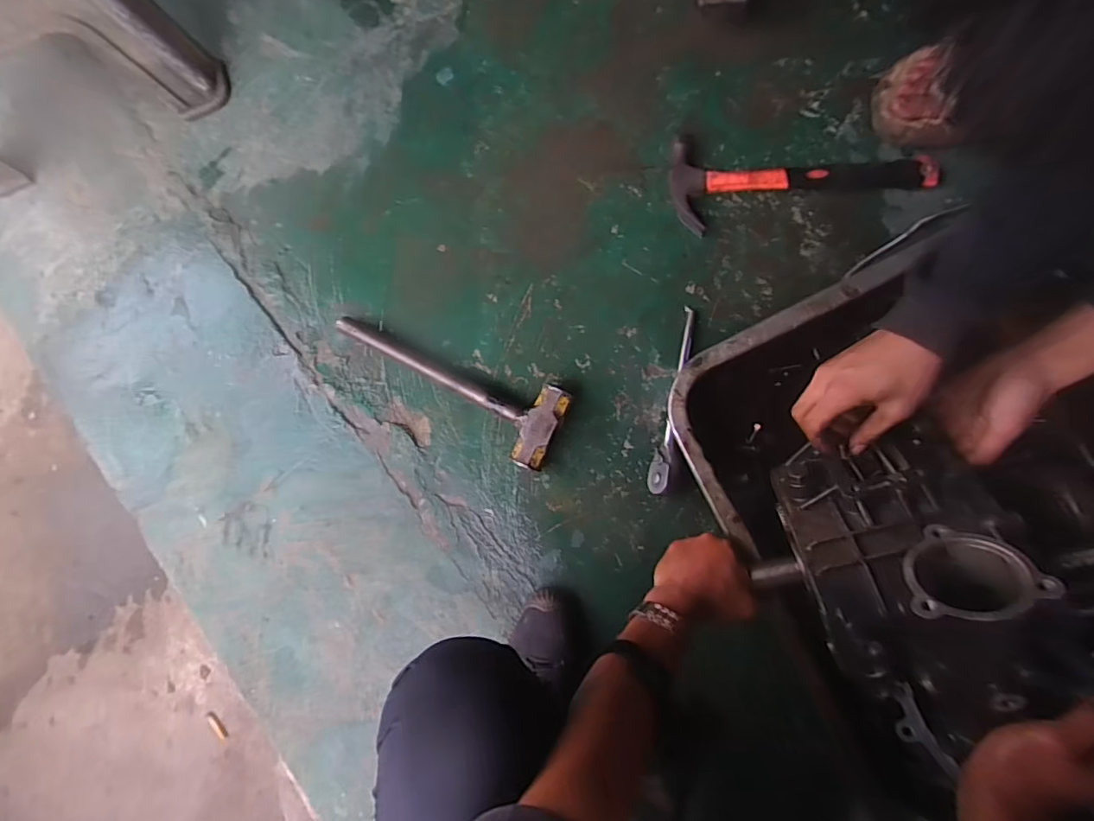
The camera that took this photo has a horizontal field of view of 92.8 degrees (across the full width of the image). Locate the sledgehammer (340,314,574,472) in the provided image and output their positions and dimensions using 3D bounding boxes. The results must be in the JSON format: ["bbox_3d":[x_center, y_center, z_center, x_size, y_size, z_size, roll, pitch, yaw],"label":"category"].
[{"bbox_3d":[-0.143,-0.045,0.728,0.353,0.047,0.108,27,90,8],"label":"sledgehammer"}]

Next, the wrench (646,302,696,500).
[{"bbox_3d":[0.164,-0.016,0.687,0.024,0.037,0.250,10,88,8],"label":"wrench"}]

